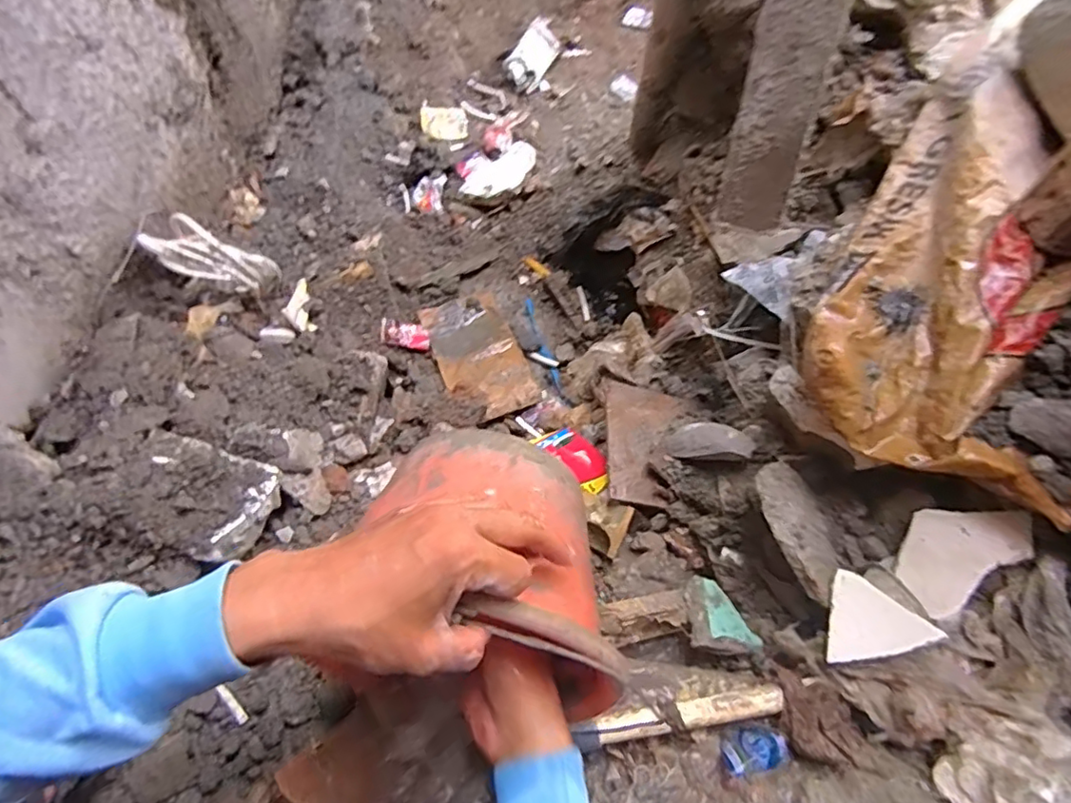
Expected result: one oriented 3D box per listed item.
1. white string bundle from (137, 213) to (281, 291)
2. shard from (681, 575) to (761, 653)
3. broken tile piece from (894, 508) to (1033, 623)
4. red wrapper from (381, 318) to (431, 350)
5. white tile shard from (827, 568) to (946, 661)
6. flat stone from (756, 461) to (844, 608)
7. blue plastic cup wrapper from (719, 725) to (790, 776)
[{"bbox_3d":[-0.497,-0.218,0.917,0.158,0.150,0.080,19,71,6],"label":"white string bundle"},{"bbox_3d":[0.189,0.217,0.612,0.068,0.016,0.074,8,46,-8],"label":"shard"},{"bbox_3d":[0.377,0.131,0.535,0.112,0.005,0.074,-40,63,6],"label":"broken tile piece"},{"bbox_3d":[-0.211,-0.109,0.965,0.075,0.007,0.054,5,55,-26],"label":"red wrapper"},{"bbox_3d":[0.291,0.188,0.501,0.077,0.007,0.073,6,68,32],"label":"white tile shard"},{"bbox_3d":[0.256,0.118,0.570,0.082,0.017,0.130,-3,59,-36],"label":"flat stone"},{"bbox_3d":[0.181,0.295,0.502,0.059,0.036,0.021,-11,105,-16],"label":"blue plastic cup wrapper"}]

